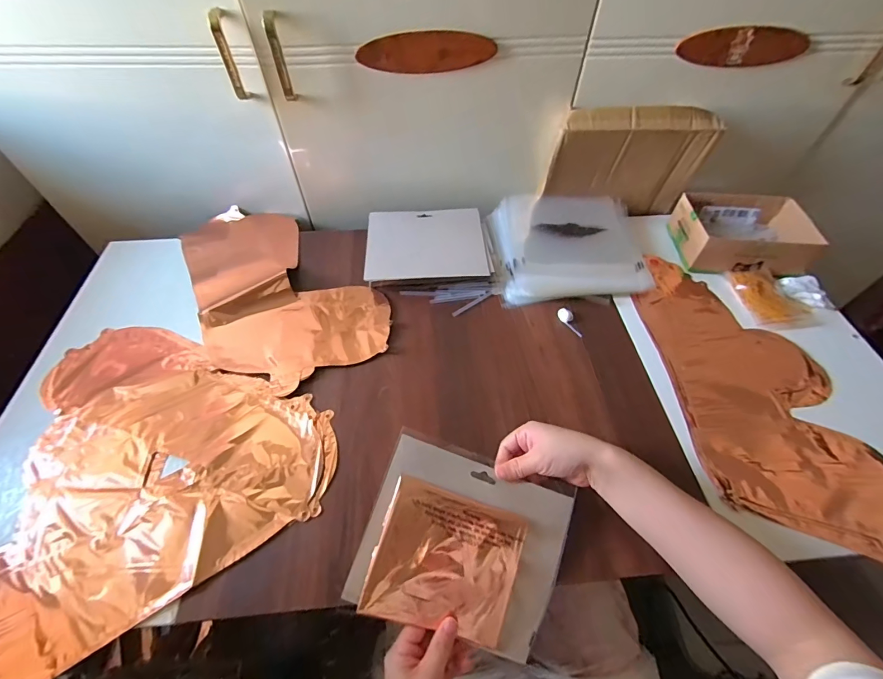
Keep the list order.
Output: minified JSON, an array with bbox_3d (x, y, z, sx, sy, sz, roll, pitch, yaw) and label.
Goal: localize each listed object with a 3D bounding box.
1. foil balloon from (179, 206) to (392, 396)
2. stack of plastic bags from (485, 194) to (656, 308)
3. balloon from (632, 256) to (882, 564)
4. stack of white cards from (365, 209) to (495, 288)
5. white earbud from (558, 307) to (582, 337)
[{"bbox_3d":[-0.266,-0.098,0.635,0.247,0.007,0.414,-25,58,-18],"label":"foil balloon"},{"bbox_3d":[0.212,-0.160,0.668,0.248,0.037,0.234,-1,54,-1],"label":"stack of plastic bags"},{"bbox_3d":[0.419,0.052,0.534,0.223,0.007,0.433,-4,54,-3],"label":"balloon"},{"bbox_3d":[-0.020,-0.158,0.660,0.203,0.035,0.161,-2,54,-2],"label":"stack of white cards"},{"bbox_3d":[0.191,-0.026,0.586,0.019,0.008,0.055,-10,55,-8],"label":"white earbud"}]

